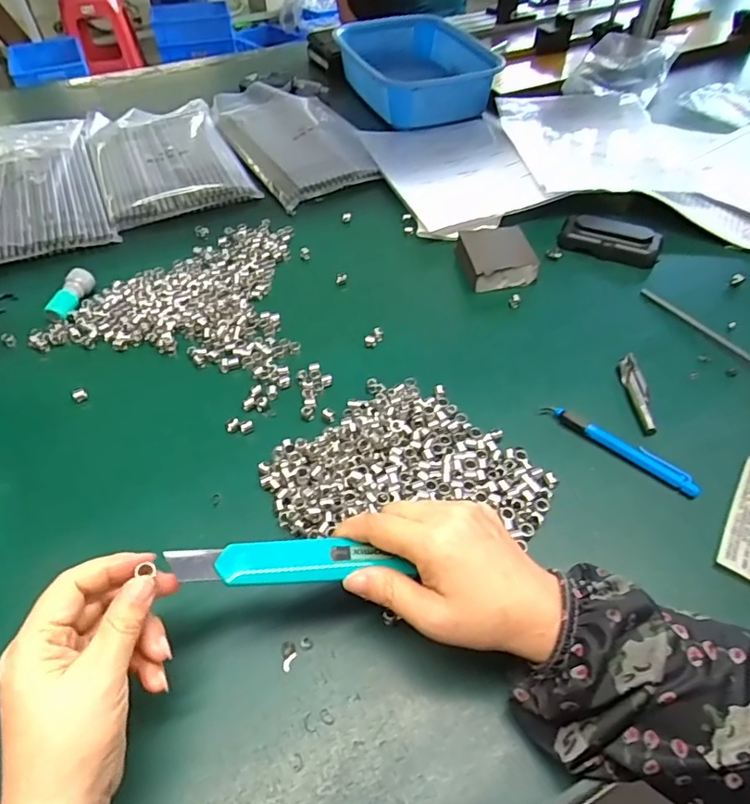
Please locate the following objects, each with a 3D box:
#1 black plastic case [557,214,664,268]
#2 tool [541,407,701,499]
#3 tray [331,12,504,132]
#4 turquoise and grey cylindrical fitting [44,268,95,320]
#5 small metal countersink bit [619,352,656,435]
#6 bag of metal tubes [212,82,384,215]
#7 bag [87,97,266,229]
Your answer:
[{"bbox_3d":[0.262,-0.183,0.587,0.103,0.026,0.043,12,50,13],"label":"black plastic case"},{"bbox_3d":[0.190,0.033,0.411,0.122,0.012,0.009,35,58,28],"label":"tool"},{"bbox_3d":[0.070,-0.537,0.858,0.220,0.073,0.292,-14,51,-10],"label":"tray"},{"bbox_3d":[-0.308,-0.110,0.536,0.022,0.021,0.060,10,50,11],"label":"turquoise and grey cylindrical fitting"},{"bbox_3d":[0.223,-0.010,0.450,0.013,0.013,0.087,3,49,5],"label":"small metal countersink bit"},{"bbox_3d":[-0.122,-0.390,0.771,0.169,0.027,0.331,-21,53,-16],"label":"bag of metal tubes"},{"bbox_3d":[-0.295,-0.347,0.743,0.179,0.021,0.313,-21,51,-15],"label":"bag"}]

